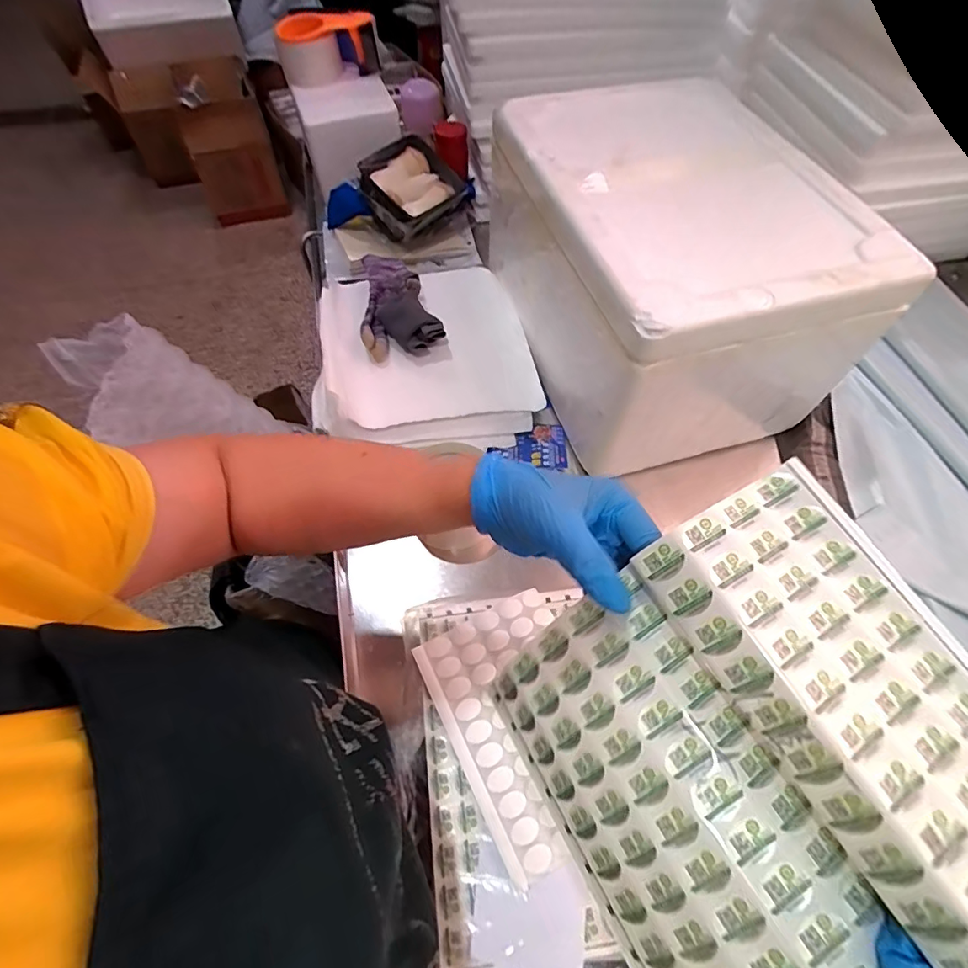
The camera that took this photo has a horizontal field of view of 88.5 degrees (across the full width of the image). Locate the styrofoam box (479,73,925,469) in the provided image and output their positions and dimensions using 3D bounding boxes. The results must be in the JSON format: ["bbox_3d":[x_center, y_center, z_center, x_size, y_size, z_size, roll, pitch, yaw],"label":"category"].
[{"bbox_3d":[0.214,-0.277,0.639,0.312,0.239,0.421,-17,61,-10],"label":"styrofoam box"}]

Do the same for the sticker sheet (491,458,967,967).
[{"bbox_3d":[0.126,0.135,0.245,0.226,0.049,0.202,-41,66,15],"label":"sticker sheet"}]

